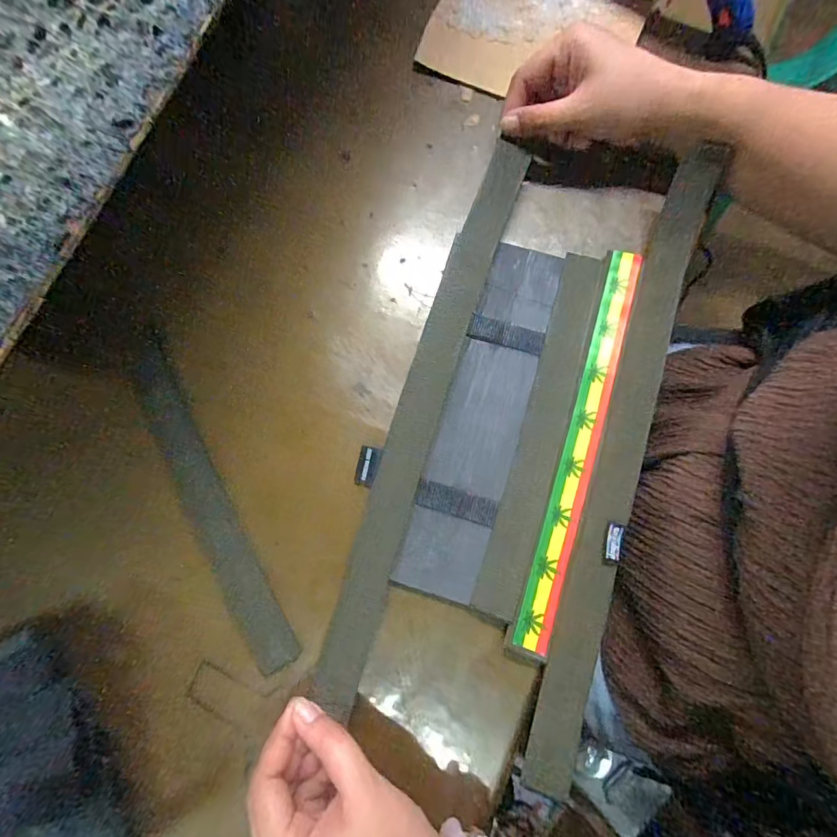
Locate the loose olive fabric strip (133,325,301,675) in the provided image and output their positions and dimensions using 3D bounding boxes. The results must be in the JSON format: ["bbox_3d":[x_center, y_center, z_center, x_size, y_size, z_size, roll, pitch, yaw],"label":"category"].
[{"bbox_3d":[-0.141,0.054,0.296,0.031,0.010,0.229,-28,78,-3],"label":"loose olive fabric strip"}]

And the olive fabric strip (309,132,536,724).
[{"bbox_3d":[0.004,-0.013,0.302,0.032,0.008,0.396,17,81,7],"label":"olive fabric strip"}]

